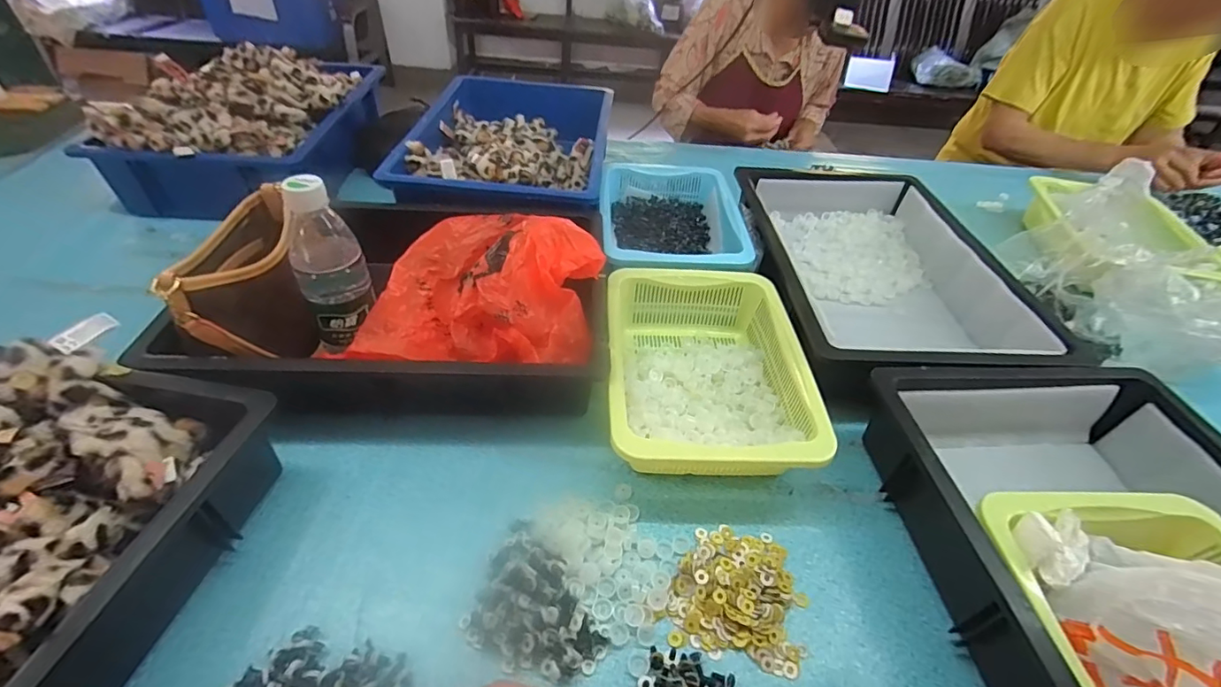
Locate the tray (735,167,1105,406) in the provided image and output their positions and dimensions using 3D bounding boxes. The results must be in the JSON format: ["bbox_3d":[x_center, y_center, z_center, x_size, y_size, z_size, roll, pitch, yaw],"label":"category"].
[{"bbox_3d":[0.367,-0.125,0.760,0.324,0.097,0.538,3,43,-2],"label":"tray"}]

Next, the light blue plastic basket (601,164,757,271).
[{"bbox_3d":[0.091,-0.194,0.805,0.208,0.063,0.309,3,43,-2],"label":"light blue plastic basket"}]

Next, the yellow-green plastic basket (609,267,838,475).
[{"bbox_3d":[0.098,0.030,0.575,0.205,0.086,0.280,4,42,-3],"label":"yellow-green plastic basket"}]

